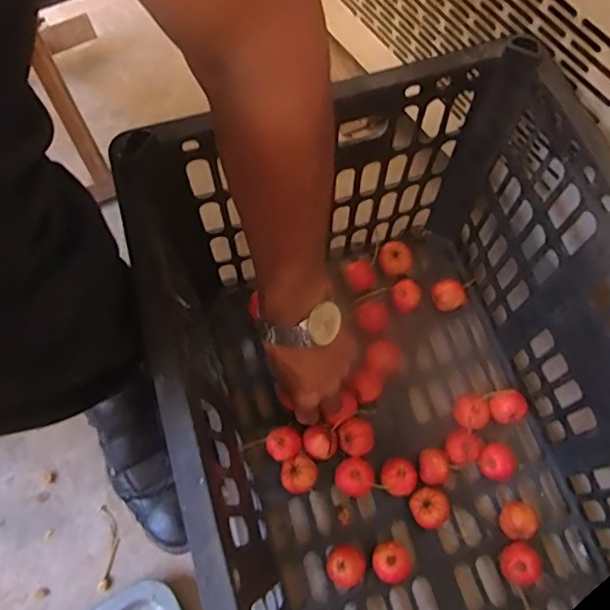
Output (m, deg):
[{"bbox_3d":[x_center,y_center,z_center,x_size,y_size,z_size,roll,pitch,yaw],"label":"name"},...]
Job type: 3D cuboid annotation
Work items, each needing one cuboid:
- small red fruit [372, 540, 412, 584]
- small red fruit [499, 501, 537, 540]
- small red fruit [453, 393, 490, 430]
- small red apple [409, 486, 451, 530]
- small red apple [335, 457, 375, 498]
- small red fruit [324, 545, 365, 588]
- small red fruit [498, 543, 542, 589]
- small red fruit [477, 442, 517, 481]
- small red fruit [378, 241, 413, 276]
[{"bbox_3d":[0.076,0.230,0.507,0.032,0.034,0.033,0,69,-1],"label":"small red fruit"},{"bbox_3d":[0.193,0.198,0.519,0.026,0.035,0.032,-16,70,-7],"label":"small red fruit"},{"bbox_3d":[0.163,0.107,0.559,0.030,0.027,0.035,-8,67,0],"label":"small red fruit"},{"bbox_3d":[0.114,0.188,0.524,0.033,0.033,0.033,0,69,-1],"label":"small red apple"},{"bbox_3d":[0.047,0.166,0.544,0.034,0.032,0.035,0,69,-1],"label":"small red apple"},{"bbox_3d":[0.036,0.233,0.505,0.033,0.036,0.033,0,69,-1],"label":"small red fruit"},{"bbox_3d":[0.191,0.231,0.506,0.030,0.033,0.032,0,69,-1],"label":"small red fruit"},{"bbox_3d":[0.182,0.151,0.542,0.034,0.029,0.033,-12,67,-2],"label":"small red fruit"},{"bbox_3d":[0.097,-0.047,0.608,0.035,0.035,0.029,10,69,3],"label":"small red fruit"}]

